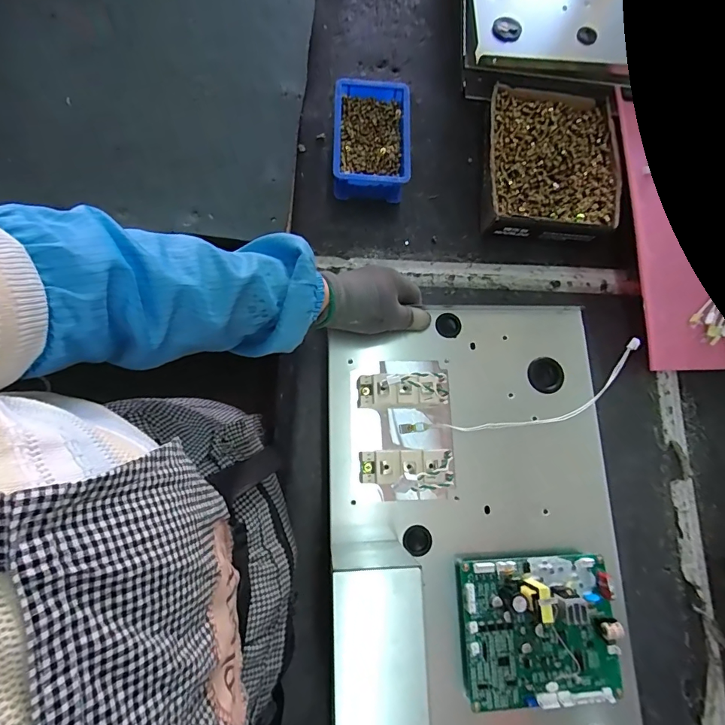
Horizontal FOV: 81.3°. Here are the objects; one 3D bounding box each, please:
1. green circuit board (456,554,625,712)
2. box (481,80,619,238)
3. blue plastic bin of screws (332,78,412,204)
[{"bbox_3d":[0.173,0.258,0.404,0.156,0.042,0.134,0,77,-4],"label":"green circuit board"},{"bbox_3d":[0.263,-0.274,0.590,0.186,0.050,0.204,3,76,-3],"label":"box"},{"bbox_3d":[0.013,-0.303,0.583,0.101,0.060,0.150,3,77,-3],"label":"blue plastic bin of screws"}]

